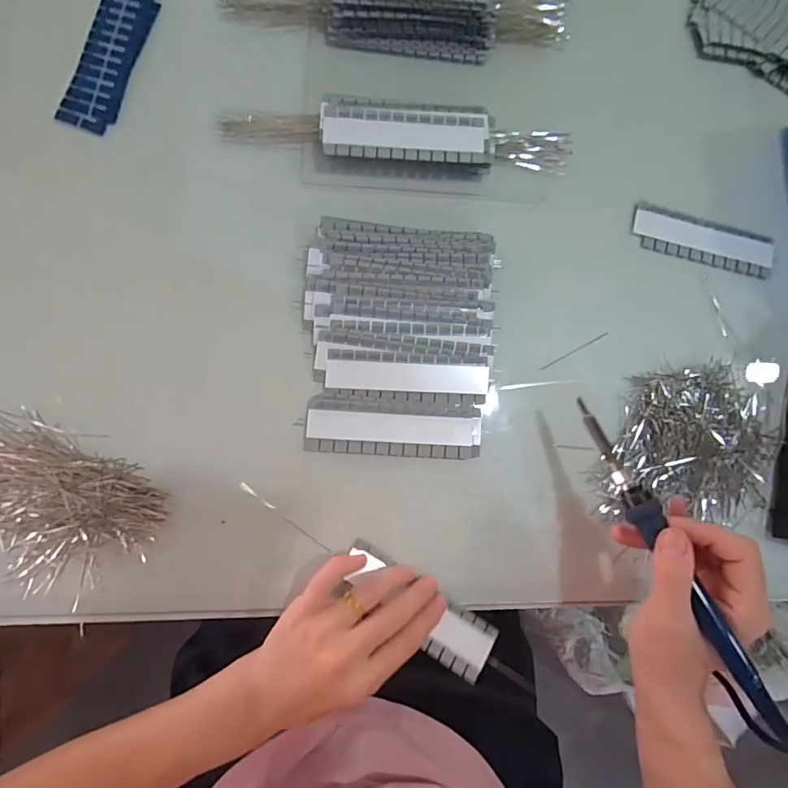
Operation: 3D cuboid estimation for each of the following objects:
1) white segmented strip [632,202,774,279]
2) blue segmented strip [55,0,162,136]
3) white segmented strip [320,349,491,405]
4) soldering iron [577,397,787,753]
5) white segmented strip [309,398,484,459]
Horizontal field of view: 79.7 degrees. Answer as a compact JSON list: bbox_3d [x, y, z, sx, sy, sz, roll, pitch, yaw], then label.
[{"bbox_3d":[0.265,-0.131,0.403,0.122,0.005,0.036,16,82,-2],"label":"white segmented strip"},{"bbox_3d":[-0.230,-0.276,0.382,0.043,0.005,0.136,15,82,-2],"label":"blue segmented strip"},{"bbox_3d":[0.011,-0.013,0.367,0.124,0.007,0.037,2,83,-4],"label":"white segmented strip"},{"bbox_3d":[0.172,0.100,0.297,0.021,0.014,0.217,-21,69,-6],"label":"soldering iron"},{"bbox_3d":[0.001,0.027,0.363,0.132,0.007,0.041,4,83,-4],"label":"white segmented strip"}]

